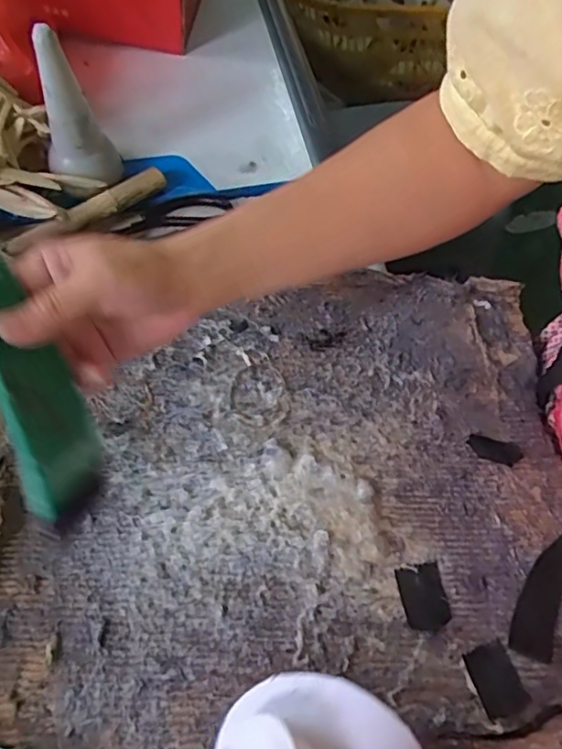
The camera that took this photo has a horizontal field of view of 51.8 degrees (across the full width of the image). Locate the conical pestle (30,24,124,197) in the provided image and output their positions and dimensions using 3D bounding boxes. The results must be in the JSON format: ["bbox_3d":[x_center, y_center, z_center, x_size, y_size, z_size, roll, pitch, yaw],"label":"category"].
[{"bbox_3d":[-0.177,-0.219,0.496,0.060,0.141,0.046,-30,67,-17],"label":"conical pestle"}]

